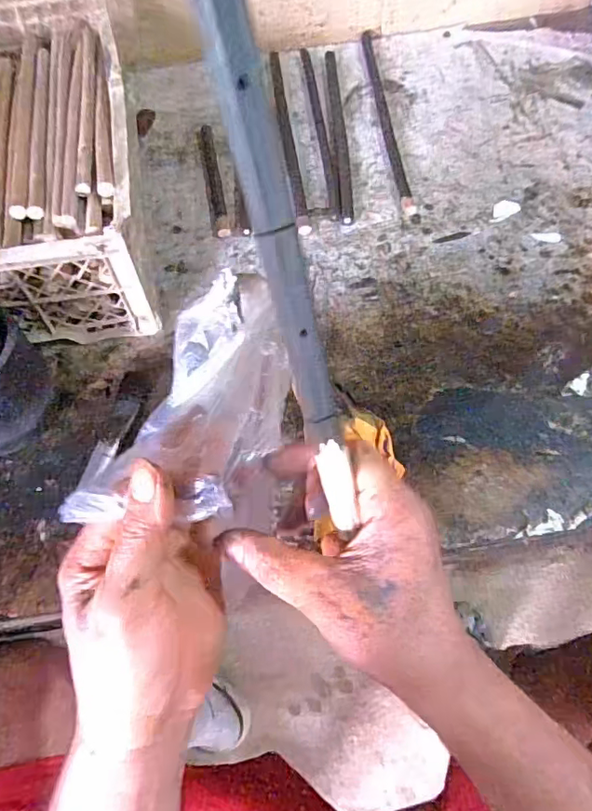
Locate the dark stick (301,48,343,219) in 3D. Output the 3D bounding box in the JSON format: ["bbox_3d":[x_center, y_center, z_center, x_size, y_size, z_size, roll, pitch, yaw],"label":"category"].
[{"bbox_3d":[0.034,-0.366,0.687,0.017,0.014,0.312,-6,63,-3],"label":"dark stick"}]

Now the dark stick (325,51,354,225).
[{"bbox_3d":[0.057,-0.359,0.683,0.016,0.014,0.315,-2,63,-1],"label":"dark stick"}]

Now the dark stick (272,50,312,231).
[{"bbox_3d":[-0.011,-0.354,0.687,0.016,0.013,0.339,-7,63,-3],"label":"dark stick"}]

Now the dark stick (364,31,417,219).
[{"bbox_3d":[0.119,-0.387,0.694,0.017,0.019,0.348,-5,63,-2],"label":"dark stick"}]

